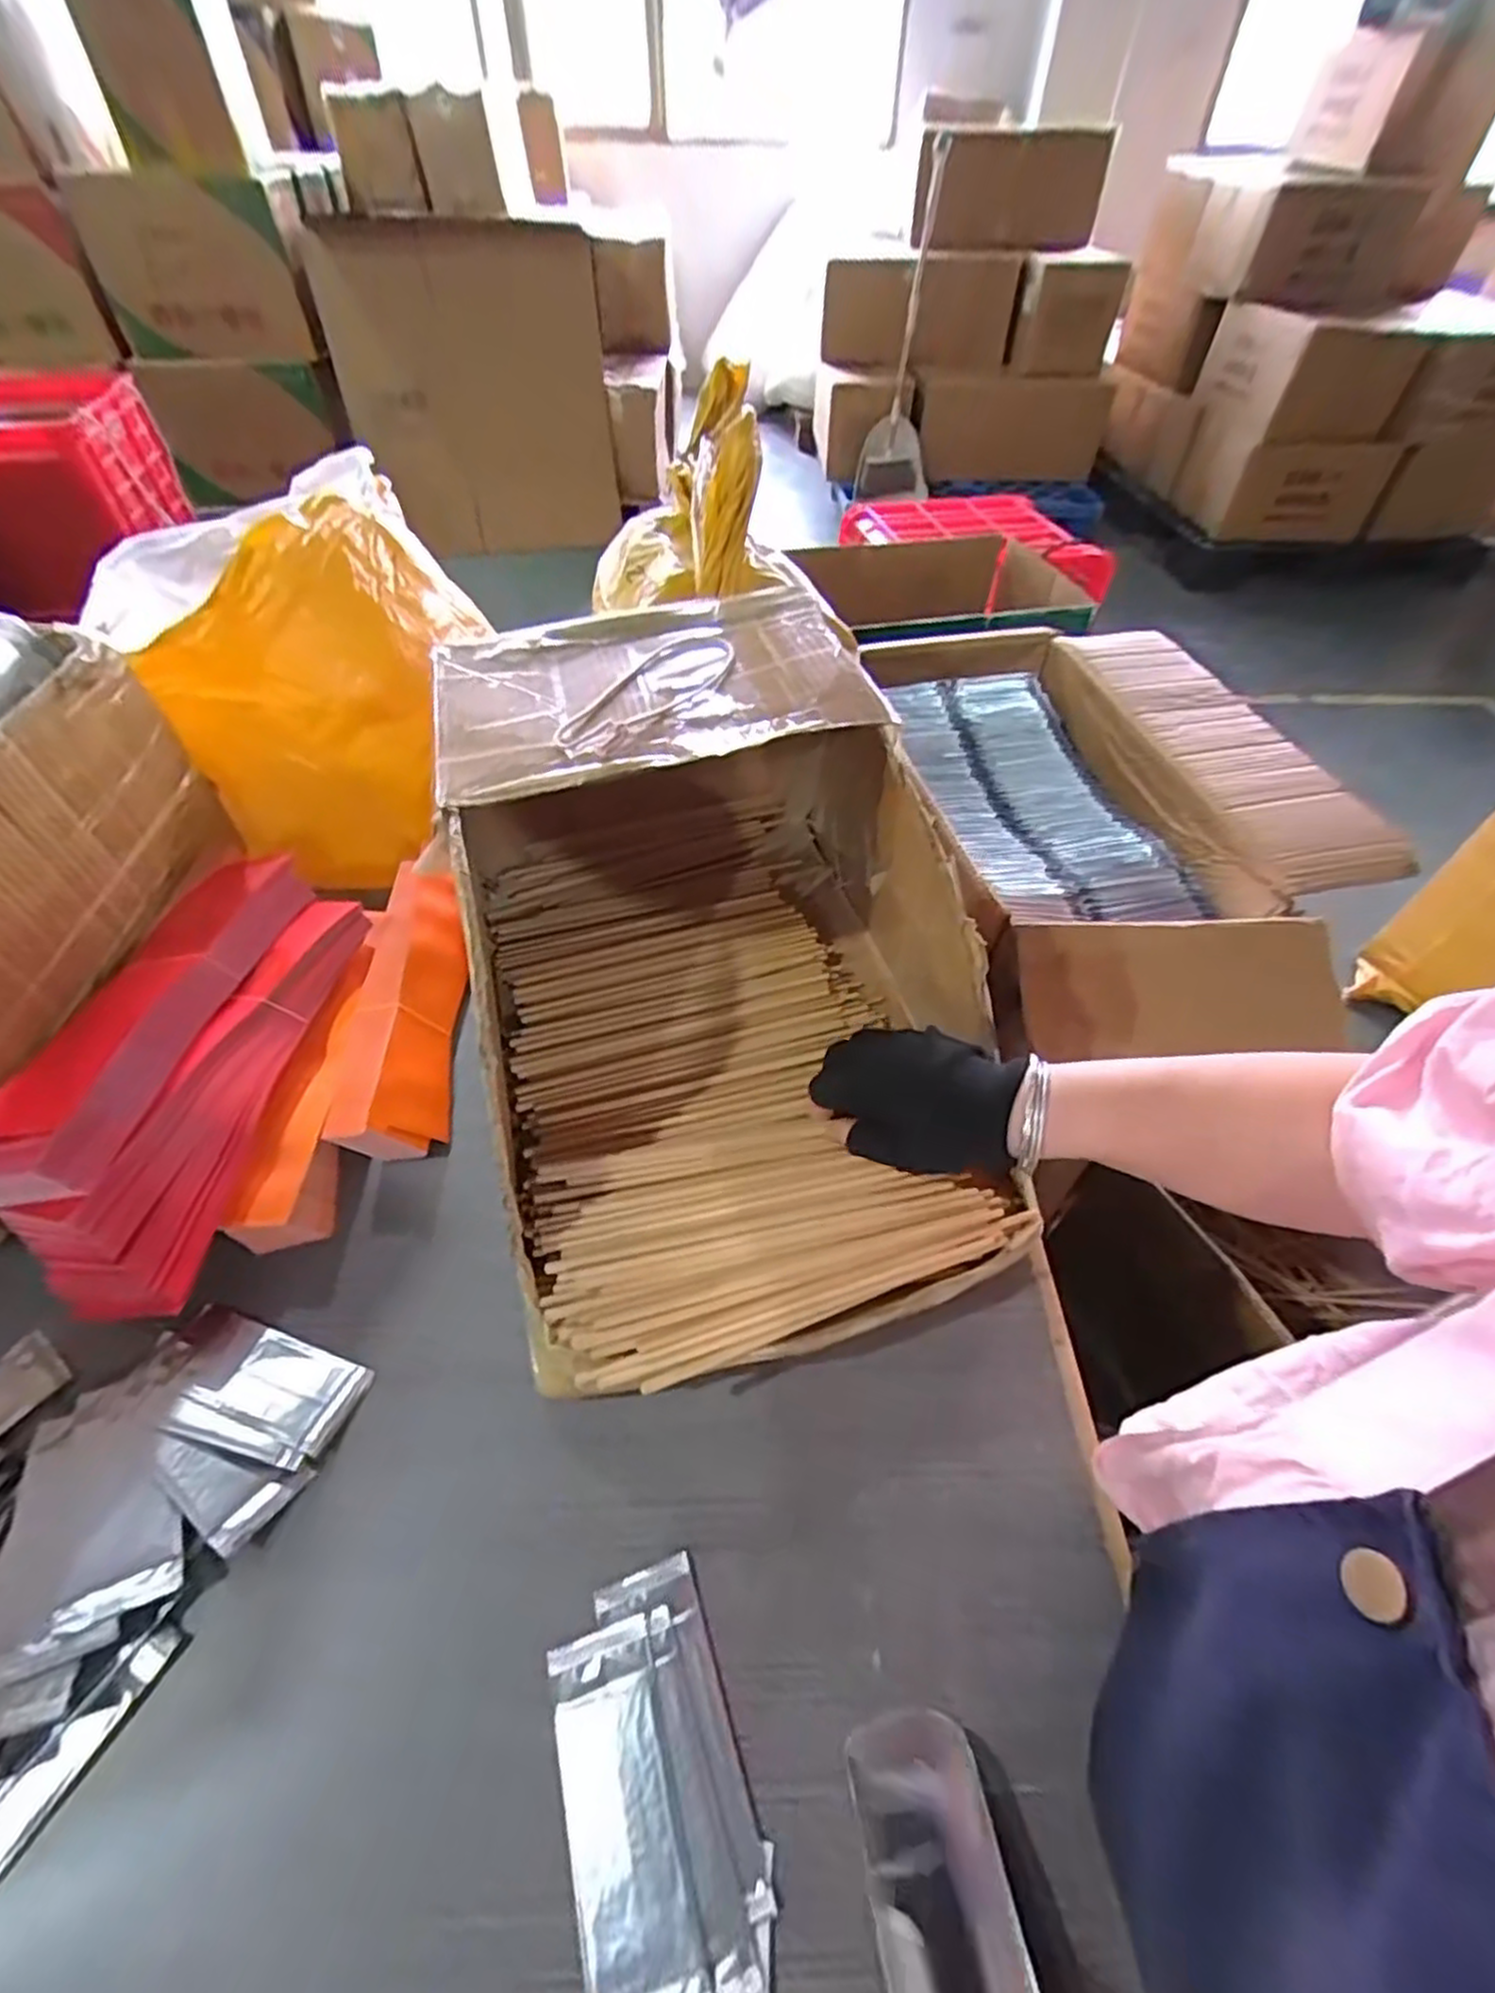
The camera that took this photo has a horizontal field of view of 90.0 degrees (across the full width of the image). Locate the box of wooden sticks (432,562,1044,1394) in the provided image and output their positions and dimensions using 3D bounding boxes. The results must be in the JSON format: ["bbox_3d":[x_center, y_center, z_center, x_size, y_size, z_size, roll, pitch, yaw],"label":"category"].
[{"bbox_3d":[-0.024,-0.048,0.493,0.305,0.216,0.476,-12,51,-12],"label":"box of wooden sticks"}]

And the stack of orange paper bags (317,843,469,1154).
[{"bbox_3d":[-0.259,-0.004,0.579,0.067,0.058,0.266,-5,50,-6],"label":"stack of orange paper bags"}]

